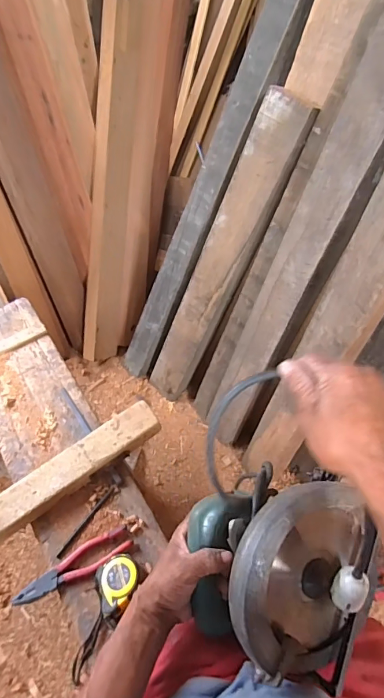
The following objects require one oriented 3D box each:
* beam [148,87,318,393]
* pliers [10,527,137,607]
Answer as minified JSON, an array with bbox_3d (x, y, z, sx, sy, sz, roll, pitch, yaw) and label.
[{"bbox_3d":[0.071,-0.199,1.195,0.093,0.958,0.126,-11,51,-35],"label":"beam"},{"bbox_3d":[-0.187,0.340,0.656,0.188,0.018,0.043,-22,57,-15],"label":"pliers"}]

